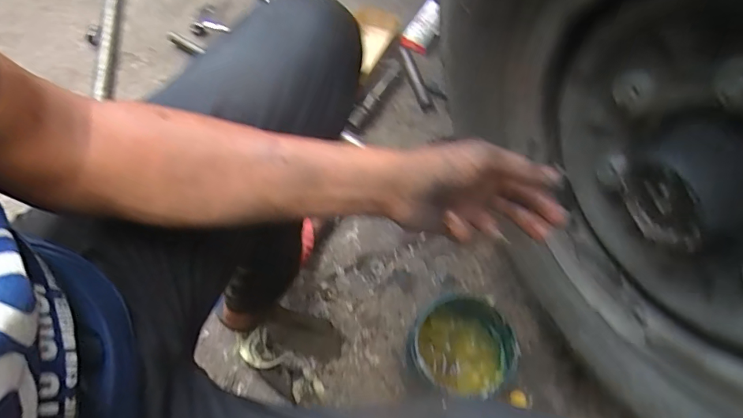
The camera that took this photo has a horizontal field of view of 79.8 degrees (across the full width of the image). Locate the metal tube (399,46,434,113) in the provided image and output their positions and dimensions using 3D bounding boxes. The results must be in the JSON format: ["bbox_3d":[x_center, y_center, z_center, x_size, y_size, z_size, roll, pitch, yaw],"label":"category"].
[{"bbox_3d":[0.095,-0.280,0.954,0.024,0.018,0.162,-18,78,-9],"label":"metal tube"}]

